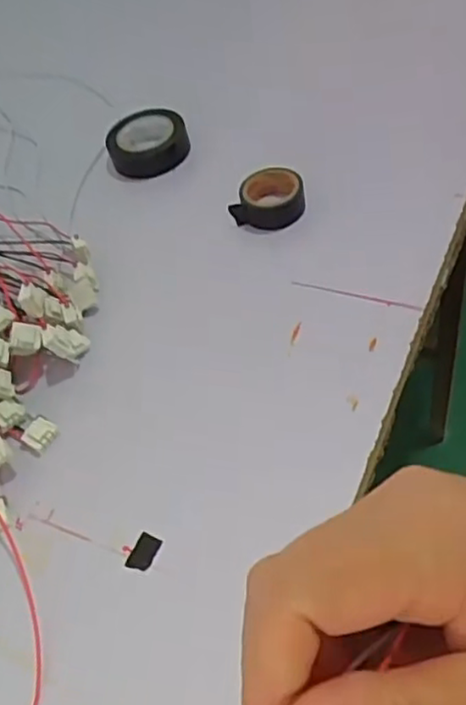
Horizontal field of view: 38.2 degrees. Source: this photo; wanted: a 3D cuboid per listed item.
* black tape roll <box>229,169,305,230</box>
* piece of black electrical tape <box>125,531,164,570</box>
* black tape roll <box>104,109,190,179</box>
[{"bbox_3d":[0.025,-0.101,0.444,0.044,0.023,0.044,-3,47,4],"label":"black tape roll"},{"bbox_3d":[-0.042,0.094,0.321,0.012,0.004,0.017,10,56,18],"label":"piece of black electrical tape"},{"bbox_3d":[-0.066,-0.162,0.516,0.059,0.021,0.065,-20,52,-5],"label":"black tape roll"}]

